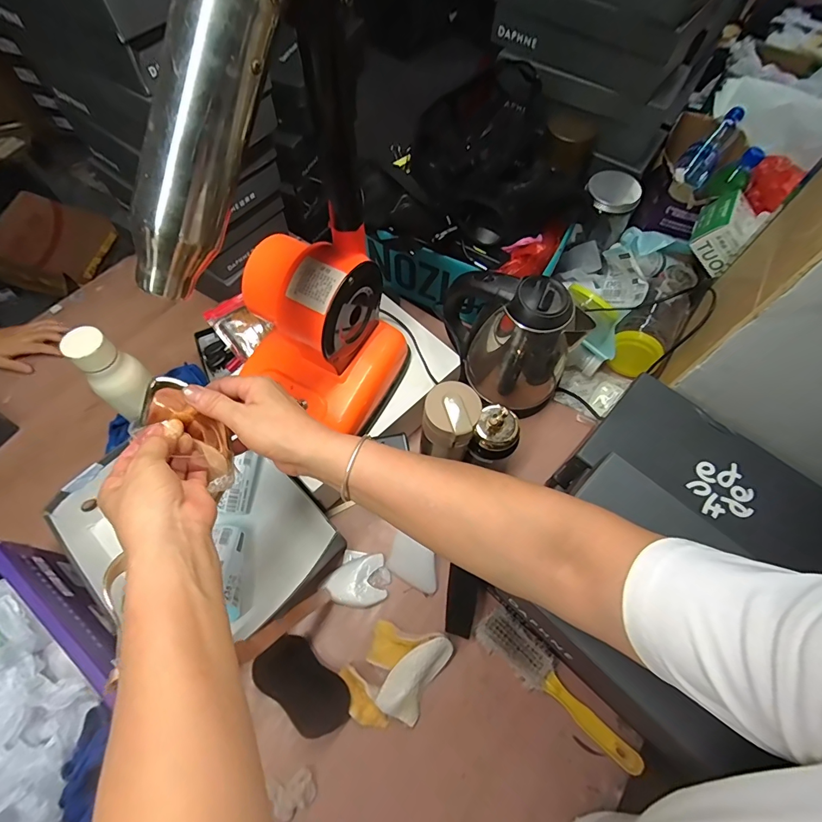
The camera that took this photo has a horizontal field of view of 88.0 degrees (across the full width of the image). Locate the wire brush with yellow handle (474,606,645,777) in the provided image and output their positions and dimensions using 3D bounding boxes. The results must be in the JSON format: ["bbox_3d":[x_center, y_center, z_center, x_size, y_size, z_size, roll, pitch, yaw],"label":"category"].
[{"bbox_3d":[0.184,0.349,0.540,0.226,0.039,0.047,40,69,16],"label":"wire brush with yellow handle"}]

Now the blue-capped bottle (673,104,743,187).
[{"bbox_3d":[0.578,-0.509,0.824,0.063,0.066,0.137,40,93,16],"label":"blue-capped bottle"}]

